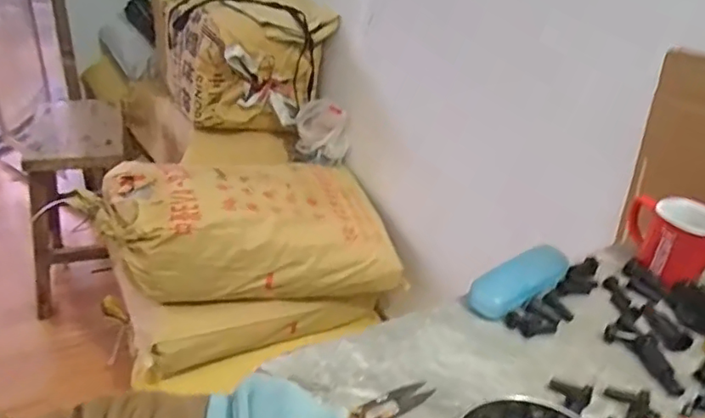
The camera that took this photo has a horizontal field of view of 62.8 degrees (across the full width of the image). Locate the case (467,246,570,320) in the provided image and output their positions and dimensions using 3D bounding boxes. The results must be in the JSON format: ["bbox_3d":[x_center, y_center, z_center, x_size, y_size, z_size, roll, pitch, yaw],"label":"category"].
[{"bbox_3d":[0.196,0.082,0.665,0.146,0.035,0.049,-18,39,-34],"label":"case"}]

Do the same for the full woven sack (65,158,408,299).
[{"bbox_3d":[-0.223,0.022,1.312,0.630,0.234,0.322,-3,32,-13],"label":"full woven sack"}]

